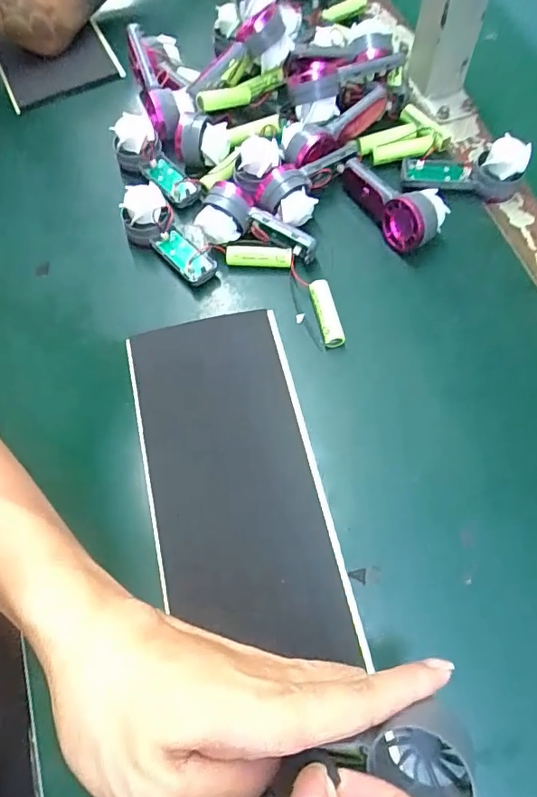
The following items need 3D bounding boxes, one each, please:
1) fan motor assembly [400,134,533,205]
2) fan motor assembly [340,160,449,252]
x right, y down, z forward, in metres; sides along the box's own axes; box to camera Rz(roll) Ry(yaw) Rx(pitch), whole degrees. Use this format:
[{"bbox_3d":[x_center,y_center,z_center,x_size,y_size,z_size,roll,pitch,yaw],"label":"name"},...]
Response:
[{"bbox_3d":[0.154,-0.180,0.396,0.092,0.037,0.032,5,67,5],"label":"fan motor assembly"},{"bbox_3d":[0.097,-0.154,0.389,0.042,0.037,0.091,-32,69,-11],"label":"fan motor assembly"}]

